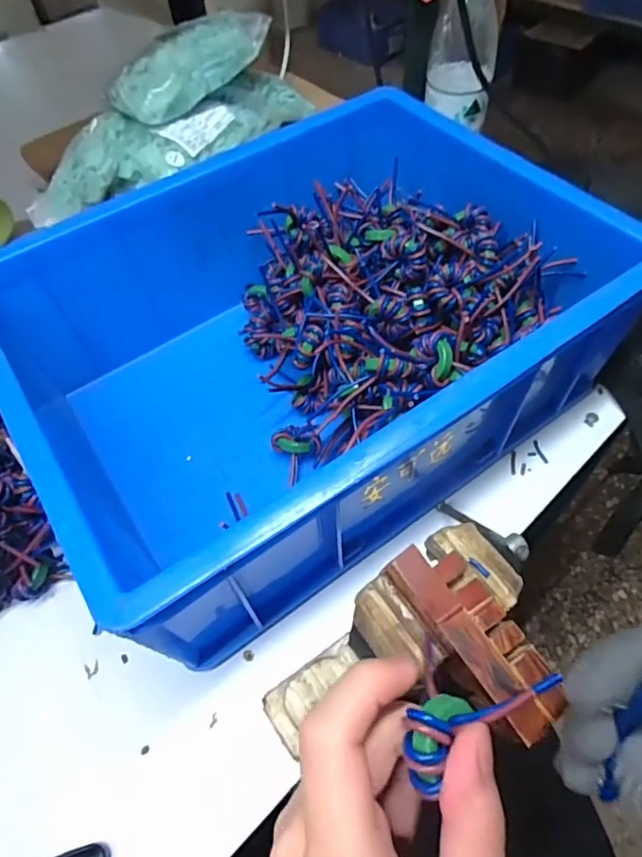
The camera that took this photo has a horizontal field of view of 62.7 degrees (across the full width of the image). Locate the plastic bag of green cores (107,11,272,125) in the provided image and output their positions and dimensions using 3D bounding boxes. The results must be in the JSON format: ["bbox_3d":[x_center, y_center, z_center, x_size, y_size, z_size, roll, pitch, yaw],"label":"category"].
[{"bbox_3d":[-0.137,-0.378,0.547,0.162,0.049,0.079,-36,61,-19],"label":"plastic bag of green cores"}]

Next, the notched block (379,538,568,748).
[{"bbox_3d":[0.075,0.100,0.261,0.034,0.019,0.096,-29,59,-16],"label":"notched block"}]

